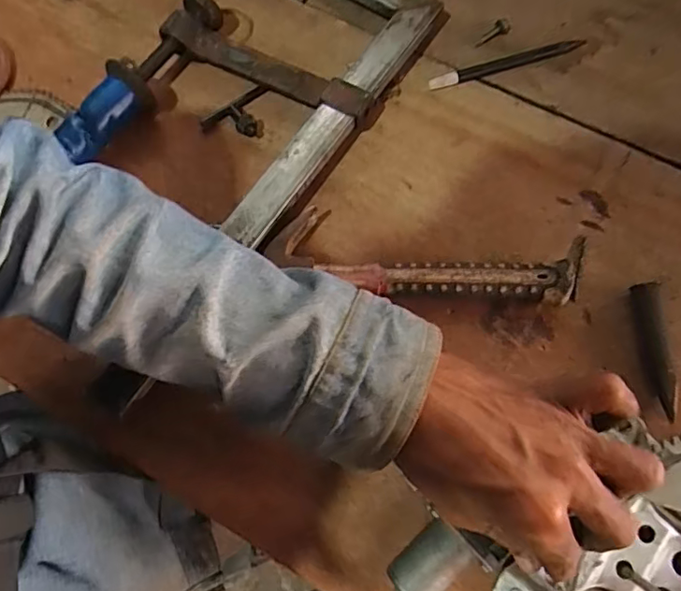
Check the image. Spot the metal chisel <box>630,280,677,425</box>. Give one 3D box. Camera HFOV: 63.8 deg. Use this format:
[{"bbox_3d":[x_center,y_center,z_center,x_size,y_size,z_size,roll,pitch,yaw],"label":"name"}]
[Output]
[{"bbox_3d":[0.210,0.036,0.363,0.013,0.019,0.087,-5,72,0],"label":"metal chisel"}]

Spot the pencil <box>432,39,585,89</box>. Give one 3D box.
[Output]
[{"bbox_3d":[0.135,-0.190,0.446,0.129,0.009,0.012,-16,72,-4],"label":"pencil"}]

